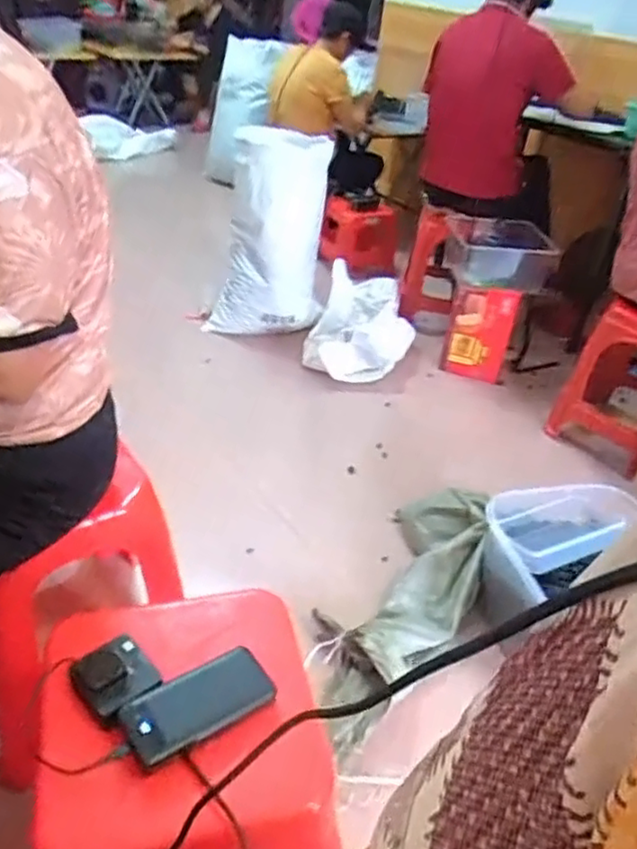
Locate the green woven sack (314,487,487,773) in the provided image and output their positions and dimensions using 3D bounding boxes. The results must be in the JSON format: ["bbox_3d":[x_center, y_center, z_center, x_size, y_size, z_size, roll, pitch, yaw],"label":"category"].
[{"bbox_3d":[0.176,0.368,1.395,0.243,0.143,0.668,22,37,20],"label":"green woven sack"}]

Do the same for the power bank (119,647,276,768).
[{"bbox_3d":[-0.122,0.288,0.692,0.151,0.028,0.071,-17,41,-31],"label":"power bank"}]

